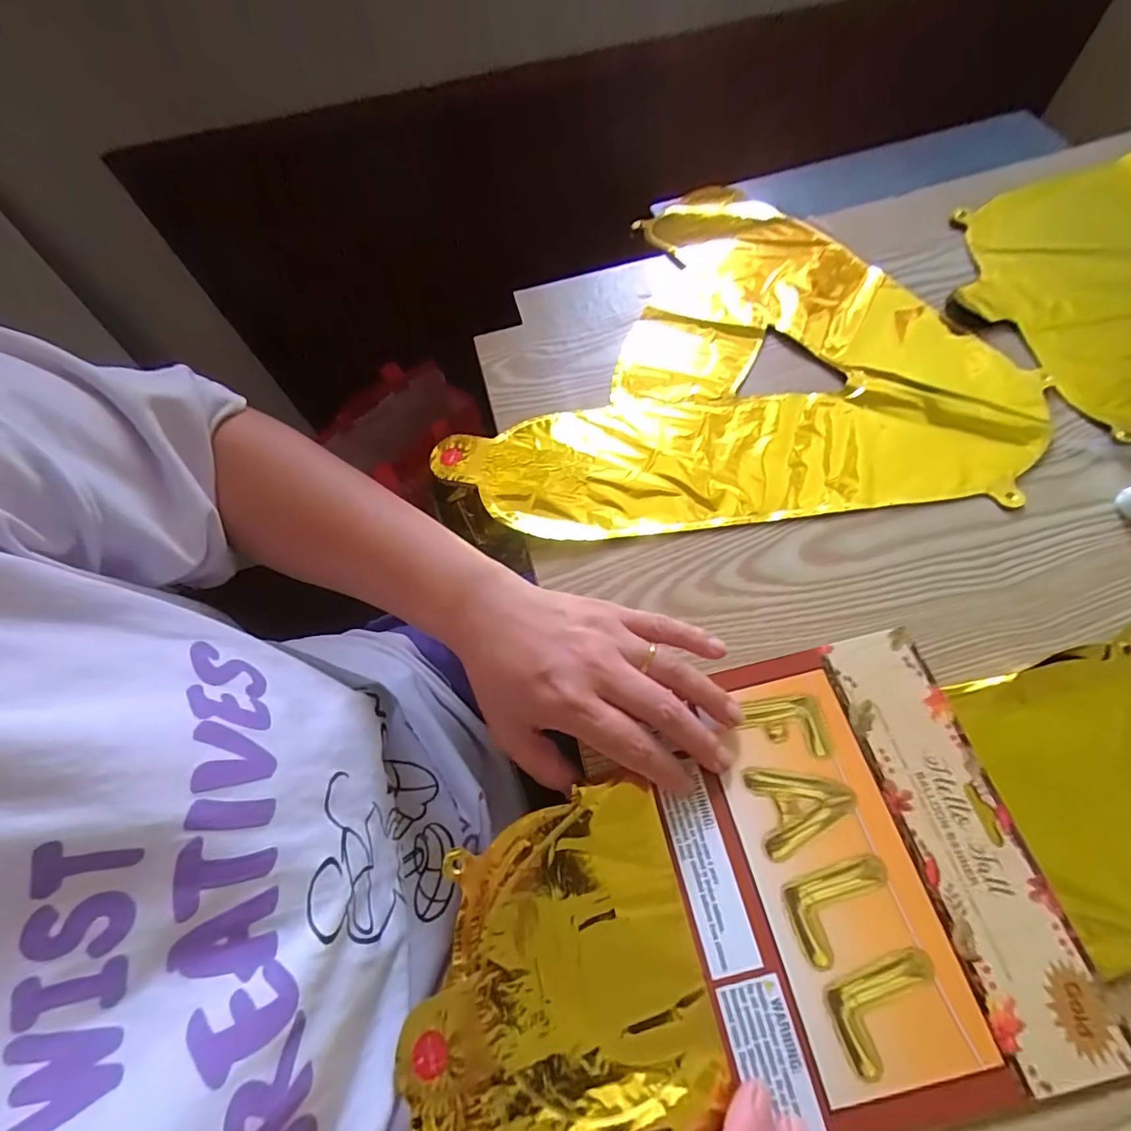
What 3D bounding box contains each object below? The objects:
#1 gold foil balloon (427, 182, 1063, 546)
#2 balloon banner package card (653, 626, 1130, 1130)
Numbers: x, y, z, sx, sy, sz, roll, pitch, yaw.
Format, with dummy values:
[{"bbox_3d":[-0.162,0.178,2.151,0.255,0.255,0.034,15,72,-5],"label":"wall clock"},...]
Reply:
[{"bbox_3d":[0.151,-0.143,0.373,0.330,0.009,0.388,26,69,15],"label":"gold foil balloon"},{"bbox_3d":[0.135,0.137,0.245,0.160,0.004,0.188,-13,64,-3],"label":"balloon banner package card"}]

